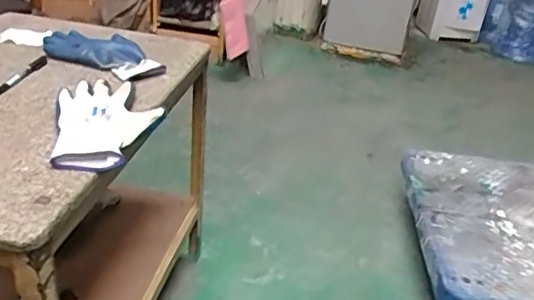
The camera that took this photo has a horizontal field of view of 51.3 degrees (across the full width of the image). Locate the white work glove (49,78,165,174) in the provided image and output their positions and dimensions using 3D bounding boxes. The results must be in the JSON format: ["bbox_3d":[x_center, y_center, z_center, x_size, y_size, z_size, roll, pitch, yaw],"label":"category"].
[{"bbox_3d":[-0.204,-0.038,0.722,0.135,0.030,0.203,-3,31,-15],"label":"white work glove"}]

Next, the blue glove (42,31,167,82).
[{"bbox_3d":[-0.264,-0.162,0.921,0.212,0.025,0.115,18,32,20],"label":"blue glove"}]

